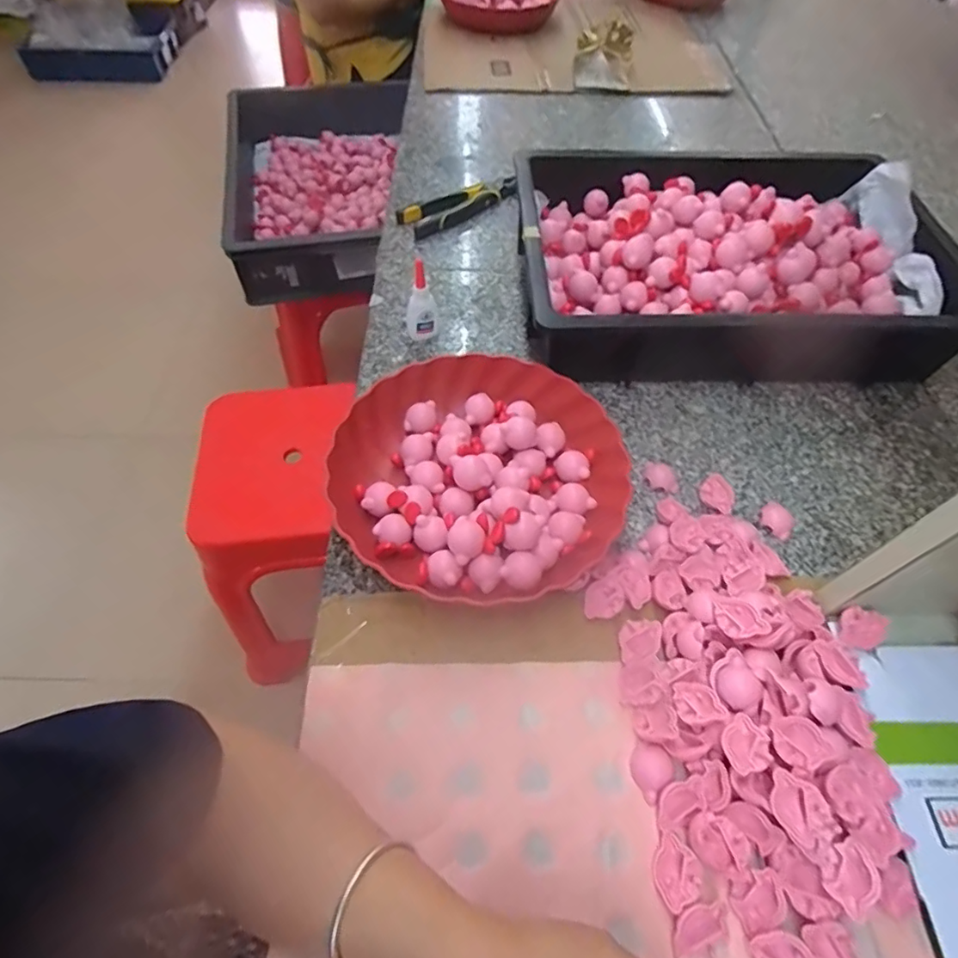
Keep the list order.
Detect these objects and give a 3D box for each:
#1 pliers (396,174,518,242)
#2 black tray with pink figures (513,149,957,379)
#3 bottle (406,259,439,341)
[{"bbox_3d":[-0.019,-0.370,0.740,0.180,0.023,0.052,-29,61,-18],"label":"pliers"},{"bbox_3d":[0.267,-0.238,0.618,0.440,0.122,0.303,-2,56,-1],"label":"black tray with pink figures"},{"bbox_3d":[-0.062,-0.189,0.574,0.033,0.086,0.036,-7,57,-5],"label":"bottle"}]

